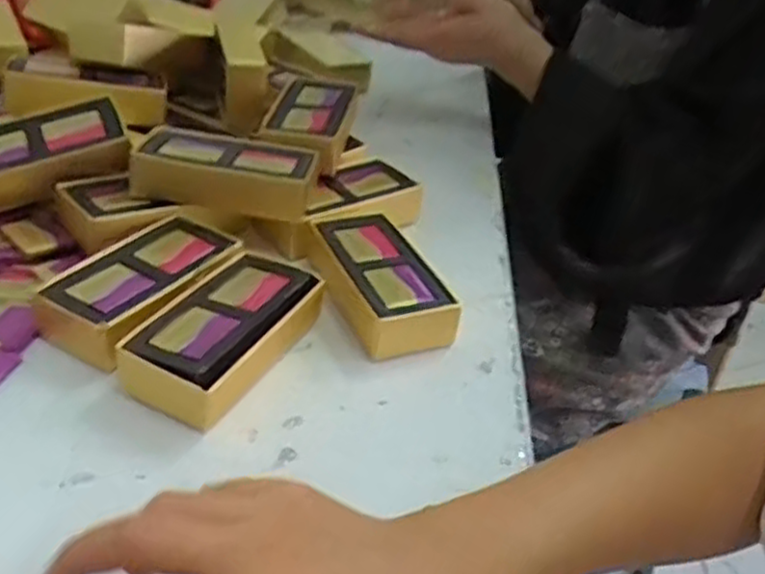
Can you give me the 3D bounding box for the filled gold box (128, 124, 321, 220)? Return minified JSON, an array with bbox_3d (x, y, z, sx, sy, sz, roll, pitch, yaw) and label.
[{"bbox_3d":[-0.104,-0.077,0.521,0.113,0.034,0.056,9,35,2],"label":"filled gold box"}]

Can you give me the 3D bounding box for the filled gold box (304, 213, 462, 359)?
[{"bbox_3d":[-0.003,-0.004,0.488,0.053,0.033,0.112,-11,39,-25],"label":"filled gold box"}]

